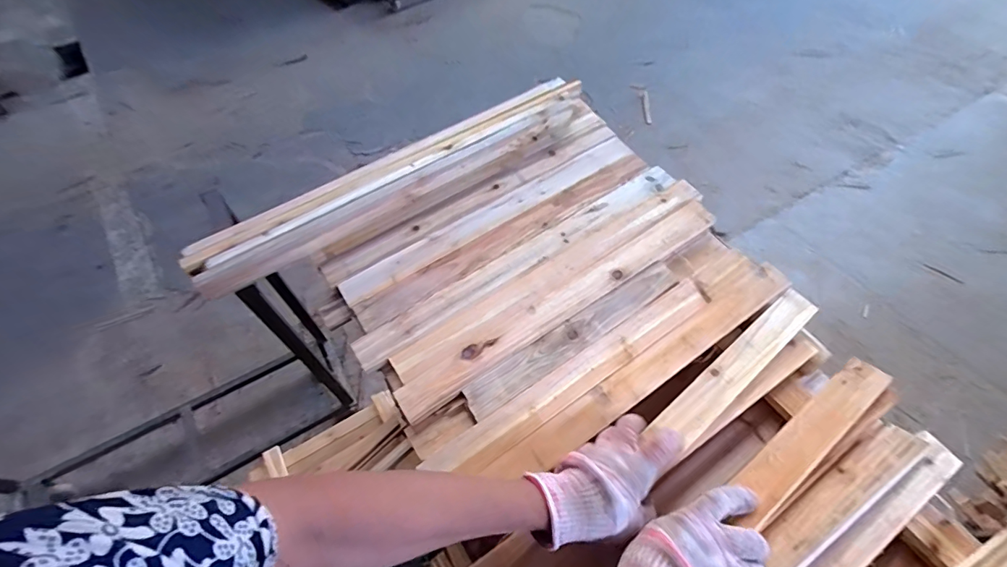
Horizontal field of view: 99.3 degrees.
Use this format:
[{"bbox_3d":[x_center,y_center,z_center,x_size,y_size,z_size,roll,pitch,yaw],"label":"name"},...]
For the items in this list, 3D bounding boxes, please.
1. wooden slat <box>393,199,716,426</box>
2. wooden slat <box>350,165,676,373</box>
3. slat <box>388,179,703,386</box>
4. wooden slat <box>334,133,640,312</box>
[{"bbox_3d":[0.086,0.020,0.550,0.484,0.018,0.044,-31,64,-17],"label":"wooden slat"},{"bbox_3d":[0.035,-0.039,0.585,0.508,0.012,0.044,-31,64,-17],"label":"wooden slat"},{"bbox_3d":[0.075,-0.019,0.573,0.489,0.015,0.042,-30,64,-17],"label":"slat"},{"bbox_3d":[-0.007,-0.101,0.620,0.482,0.009,0.044,-31,64,-17],"label":"wooden slat"}]

